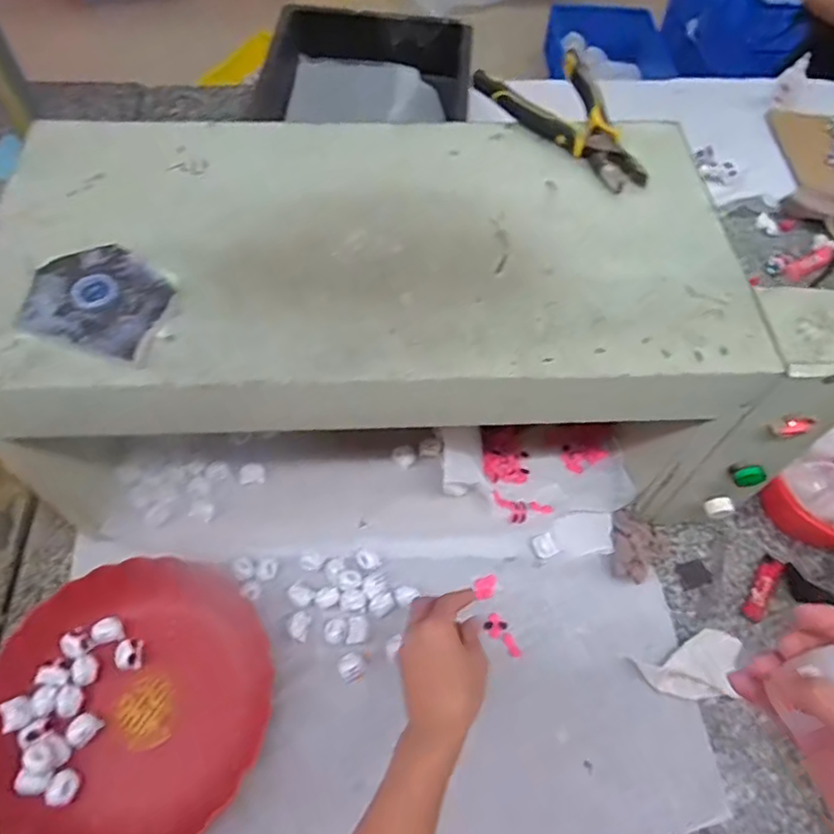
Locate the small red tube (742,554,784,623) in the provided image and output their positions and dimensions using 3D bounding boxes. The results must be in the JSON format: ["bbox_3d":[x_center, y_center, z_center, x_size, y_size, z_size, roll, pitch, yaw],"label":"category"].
[{"bbox_3d":[0.364,0.176,0.646,0.020,0.011,0.078,31,63,16],"label":"small red tube"}]

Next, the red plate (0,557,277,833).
[{"bbox_3d":[-0.253,0.251,0.552,0.238,0.038,0.237,1,58,-1],"label":"red plate"}]

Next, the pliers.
[{"bbox_3d":[0.134,-0.267,0.562,0.106,0.019,0.177,-16,60,-11],"label":"pliers"}]

